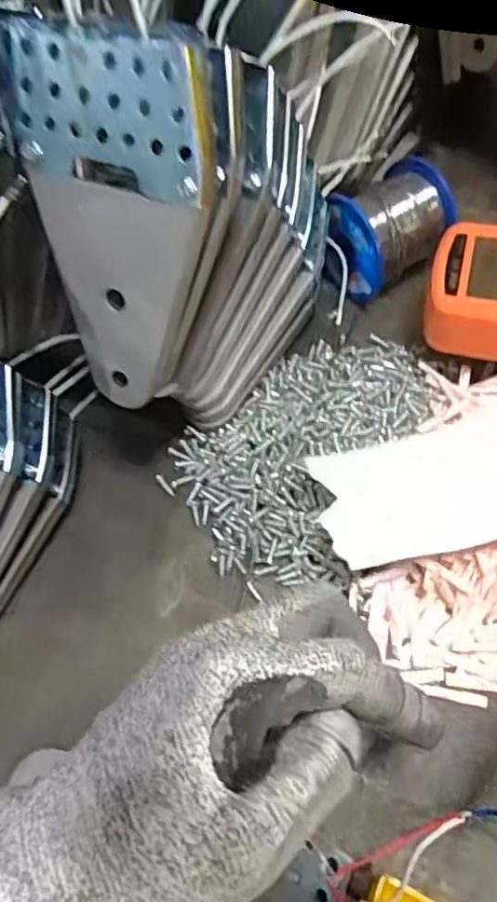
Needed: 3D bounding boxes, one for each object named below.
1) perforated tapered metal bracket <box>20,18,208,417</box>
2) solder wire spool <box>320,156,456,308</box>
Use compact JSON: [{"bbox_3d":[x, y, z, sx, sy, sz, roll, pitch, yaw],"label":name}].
[{"bbox_3d":[-0.047,-0.074,0.224,0.067,0.128,0.010,19,43,16],"label":"perforated tapered metal bracket"},{"bbox_3d":[0.085,-0.131,0.363,0.070,0.049,0.054,-36,65,-16],"label":"solder wire spool"}]

